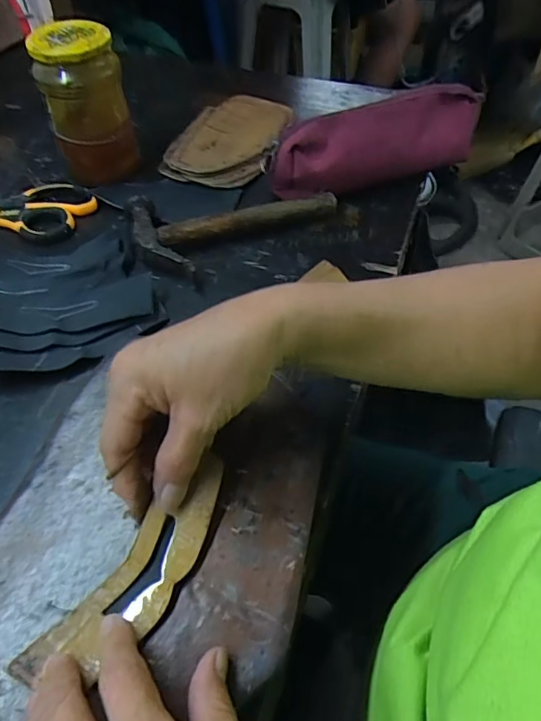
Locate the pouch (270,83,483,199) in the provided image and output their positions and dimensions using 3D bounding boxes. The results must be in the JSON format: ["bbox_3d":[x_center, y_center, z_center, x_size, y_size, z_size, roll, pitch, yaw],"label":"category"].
[{"bbox_3d":[0.110,-0.212,0.514,0.229,0.068,0.047,-19,54,-13],"label":"pouch"}]

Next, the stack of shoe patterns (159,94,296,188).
[{"bbox_3d":[-0.045,-0.248,0.578,0.120,0.013,0.178,7,53,7],"label":"stack of shoe patterns"}]

